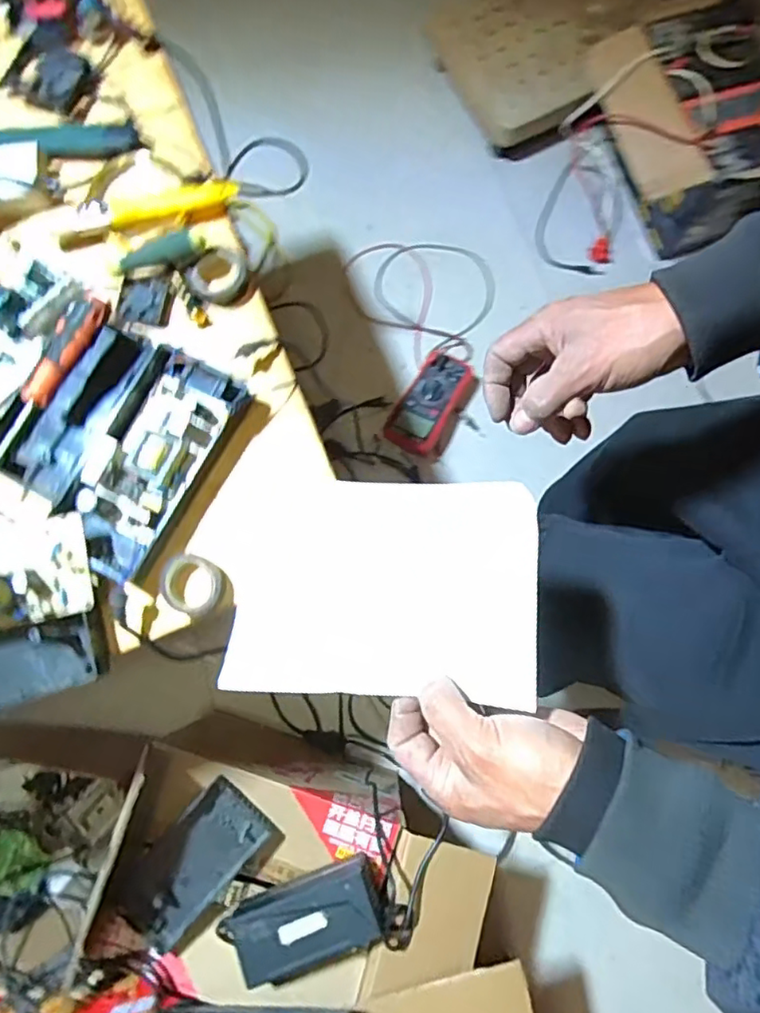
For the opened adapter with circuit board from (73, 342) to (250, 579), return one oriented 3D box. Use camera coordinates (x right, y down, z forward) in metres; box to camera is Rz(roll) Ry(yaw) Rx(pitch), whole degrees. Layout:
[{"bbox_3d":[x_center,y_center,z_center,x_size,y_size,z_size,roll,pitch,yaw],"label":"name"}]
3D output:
[{"bbox_3d":[-0.177,-0.036,0.468,0.089,0.037,0.183,30,81,6],"label":"opened adapter with circuit board"}]

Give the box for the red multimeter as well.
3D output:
[{"bbox_3d":[0.093,-0.182,1.044,0.107,0.050,0.190,29,81,6],"label":"red multimeter"}]

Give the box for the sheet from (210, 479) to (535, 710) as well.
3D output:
[{"bbox_3d":[0.000,0.047,0.360,0.186,0.030,0.129,2,81,11],"label":"sheet"}]

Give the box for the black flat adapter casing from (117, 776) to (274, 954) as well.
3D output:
[{"bbox_3d":[-0.213,0.404,0.670,0.089,0.030,0.170,43,83,8],"label":"black flat adapter casing"}]

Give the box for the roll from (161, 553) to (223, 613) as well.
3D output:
[{"bbox_3d":[-0.146,0.061,0.456,0.043,0.017,0.043,0,79,0],"label":"roll"}]

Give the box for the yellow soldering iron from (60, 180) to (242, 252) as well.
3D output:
[{"bbox_3d":[-0.200,-0.252,0.511,0.156,0.018,0.025,-20,80,-3],"label":"yellow soldering iron"}]

